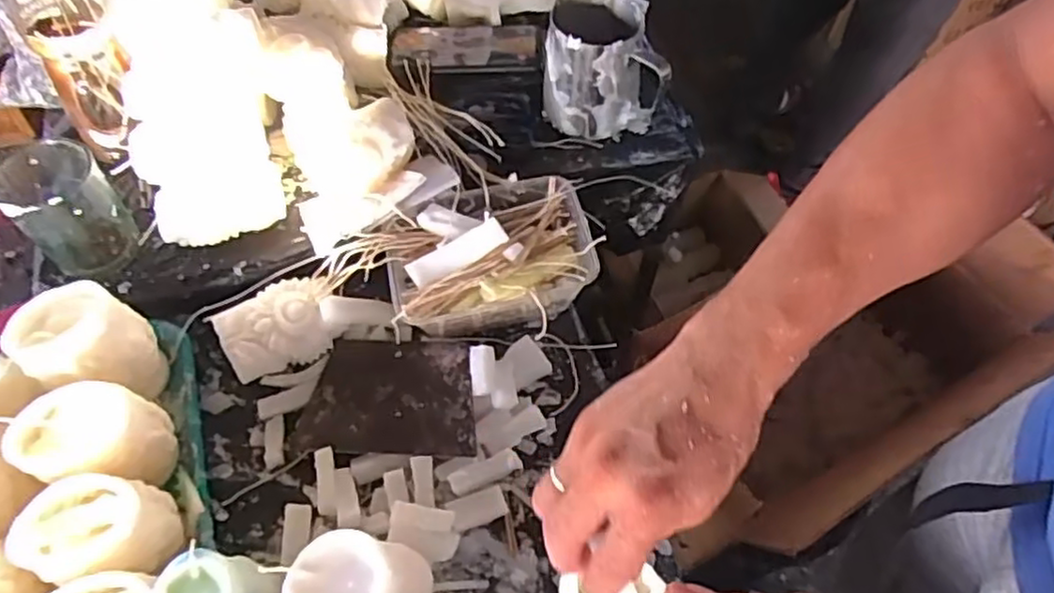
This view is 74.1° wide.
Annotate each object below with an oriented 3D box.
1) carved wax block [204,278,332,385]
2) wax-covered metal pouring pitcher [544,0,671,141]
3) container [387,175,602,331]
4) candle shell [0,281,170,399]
[{"bbox_3d":[-0.210,0.025,0.585,0.087,0.039,0.060,-23,62,-14],"label":"carved wax block"},{"bbox_3d":[0.070,-0.214,0.652,0.105,0.103,0.093,2,59,0],"label":"wax-covered metal pouring pitcher"},{"bbox_3d":[-0.031,-0.030,0.602,0.167,0.071,0.114,-13,60,-9],"label":"container"},{"bbox_3d":[-0.331,0.042,0.534,0.063,0.097,0.077,33,64,18],"label":"candle shell"}]

